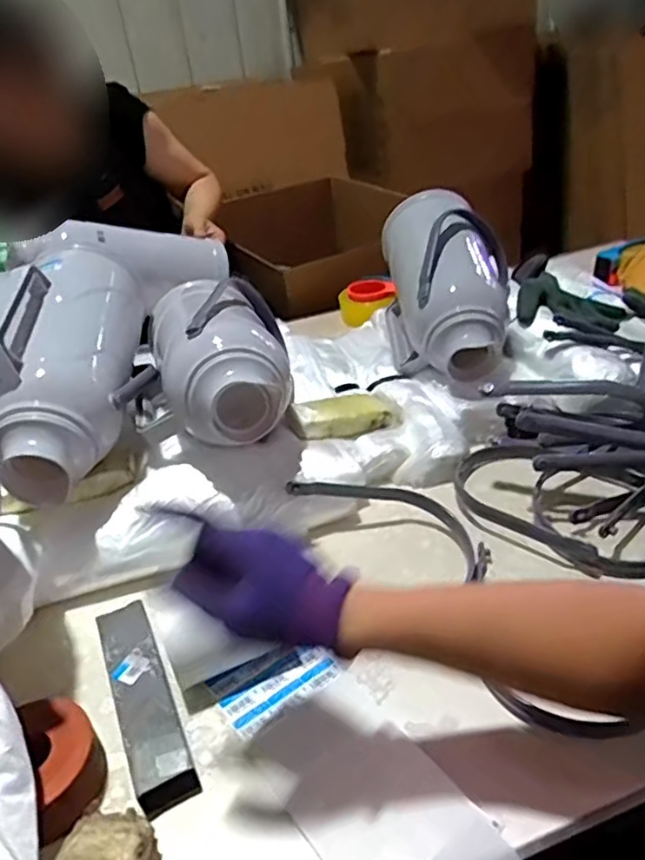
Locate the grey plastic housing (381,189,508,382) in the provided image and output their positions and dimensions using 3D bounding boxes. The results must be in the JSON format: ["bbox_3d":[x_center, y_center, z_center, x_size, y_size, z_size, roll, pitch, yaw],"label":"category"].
[{"bbox_3d":[0.191,-0.232,0.979,0.172,0.176,0.386,-6,50,2],"label":"grey plastic housing"}]

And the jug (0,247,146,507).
[{"bbox_3d":[-0.304,-0.103,0.728,0.146,0.161,0.361,-3,49,5],"label":"jug"}]

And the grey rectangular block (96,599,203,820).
[{"bbox_3d":[-0.160,0.237,0.571,0.046,0.031,0.200,-19,35,-18],"label":"grey rectangular block"}]

